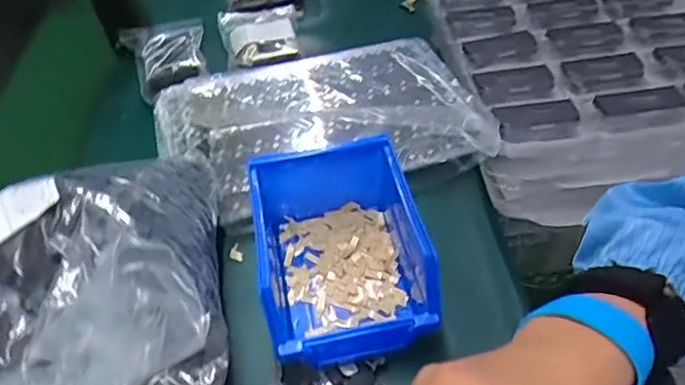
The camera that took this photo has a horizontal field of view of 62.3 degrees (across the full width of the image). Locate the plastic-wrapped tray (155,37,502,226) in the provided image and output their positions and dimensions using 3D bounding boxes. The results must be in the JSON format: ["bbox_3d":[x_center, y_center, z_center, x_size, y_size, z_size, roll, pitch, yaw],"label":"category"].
[{"bbox_3d":[-0.029,-0.071,0.510,0.282,0.027,0.189,-16,48,-3],"label":"plastic-wrapped tray"}]

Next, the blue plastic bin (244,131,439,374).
[{"bbox_3d":[-0.001,0.039,0.391,0.108,0.065,0.142,-12,46,-4],"label":"blue plastic bin"}]

